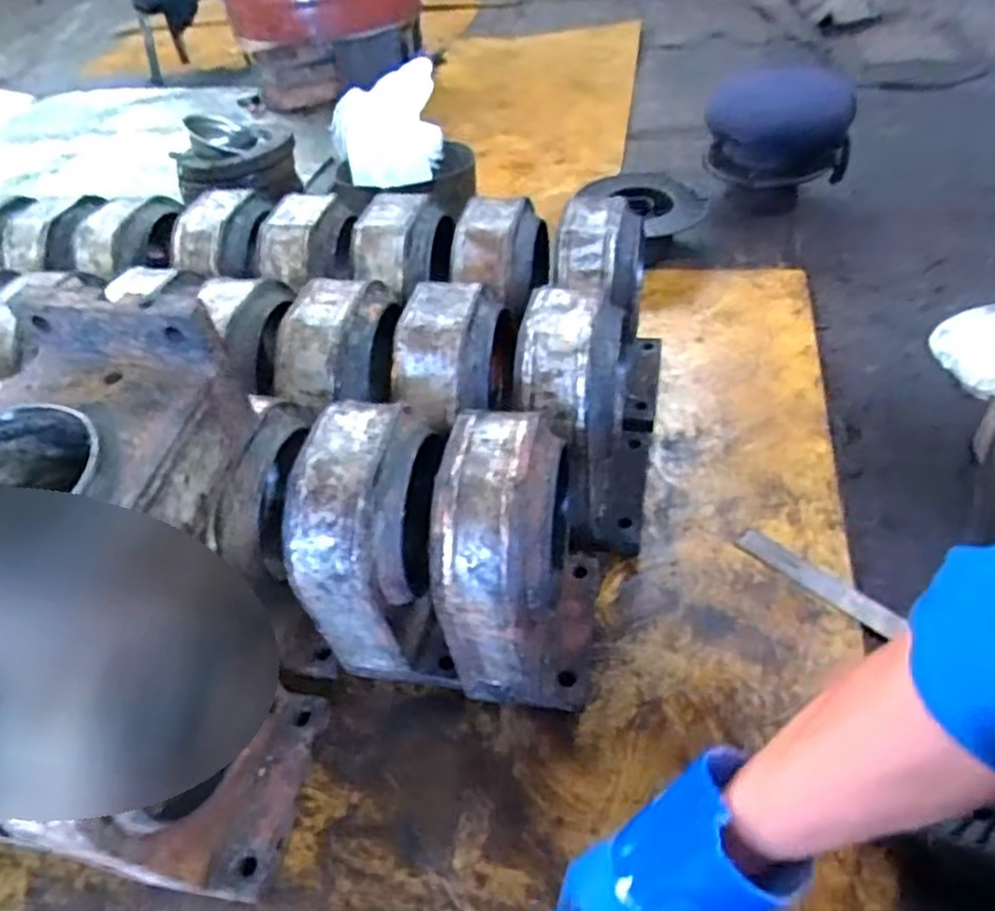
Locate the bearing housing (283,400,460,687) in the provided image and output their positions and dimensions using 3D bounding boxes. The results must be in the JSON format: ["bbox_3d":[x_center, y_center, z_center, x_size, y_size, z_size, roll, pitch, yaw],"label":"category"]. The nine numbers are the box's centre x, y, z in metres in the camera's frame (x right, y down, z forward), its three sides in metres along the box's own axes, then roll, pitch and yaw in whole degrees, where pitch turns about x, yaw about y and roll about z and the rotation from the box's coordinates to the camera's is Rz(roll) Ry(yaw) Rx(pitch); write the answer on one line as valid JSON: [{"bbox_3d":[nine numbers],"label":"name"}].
[{"bbox_3d":[-0.114,0.088,0.784,0.124,0.283,0.217,3,46,12],"label":"bearing housing"}]

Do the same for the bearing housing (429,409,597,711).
[{"bbox_3d":[0.030,0.111,0.762,0.135,0.307,0.209,3,46,11],"label":"bearing housing"}]

